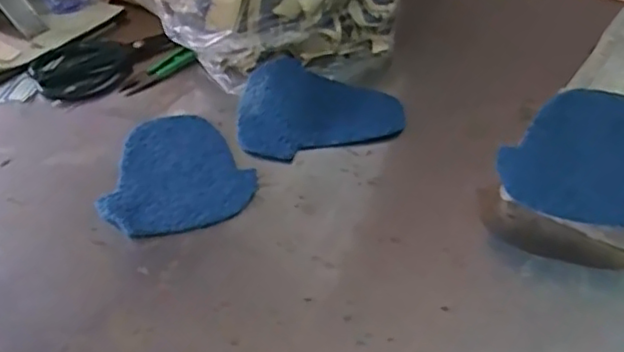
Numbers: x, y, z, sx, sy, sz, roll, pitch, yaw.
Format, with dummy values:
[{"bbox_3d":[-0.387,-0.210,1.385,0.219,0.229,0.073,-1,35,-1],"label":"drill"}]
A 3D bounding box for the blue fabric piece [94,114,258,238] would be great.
[{"bbox_3d":[-0.126,-0.004,0.550,0.121,0.006,0.153,-27,44,-21],"label":"blue fabric piece"}]

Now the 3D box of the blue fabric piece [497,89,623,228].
[{"bbox_3d":[0.208,-0.021,0.489,0.126,0.013,0.157,2,39,7],"label":"blue fabric piece"}]

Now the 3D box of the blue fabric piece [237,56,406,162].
[{"bbox_3d":[0.007,-0.069,0.596,0.147,0.022,0.117,-4,41,4],"label":"blue fabric piece"}]

